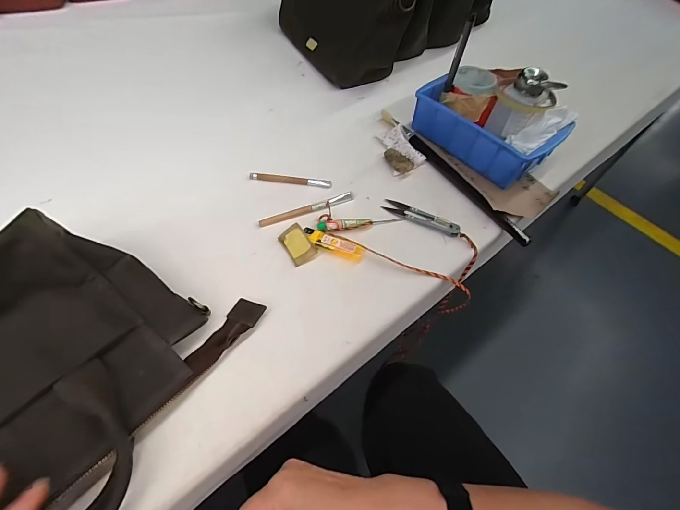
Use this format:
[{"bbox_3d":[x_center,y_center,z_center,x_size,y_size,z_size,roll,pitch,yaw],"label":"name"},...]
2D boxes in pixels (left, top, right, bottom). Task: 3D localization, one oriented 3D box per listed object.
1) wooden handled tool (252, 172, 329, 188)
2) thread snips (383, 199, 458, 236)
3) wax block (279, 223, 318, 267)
[{"bbox_3d":[-0.067,-0.103,0.483,0.110,0.008,0.010,5,56,-1],"label":"wooden handled tool"},{"bbox_3d":[0.106,-0.050,0.457,0.101,0.006,0.026,27,58,12],"label":"thread snips"},{"bbox_3d":[-0.049,-0.012,0.416,0.030,0.007,0.046,-35,76,-3],"label":"wax block"}]

